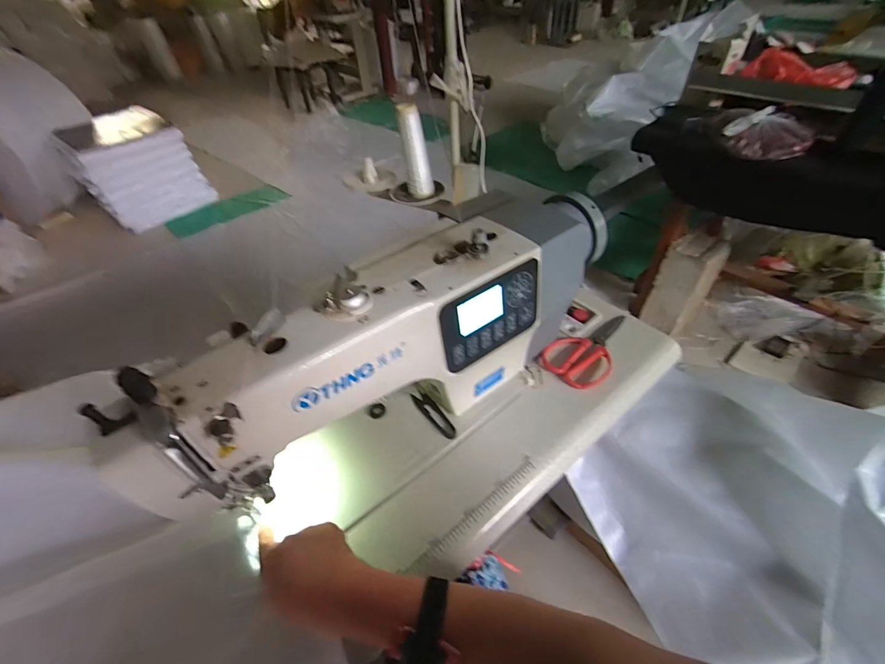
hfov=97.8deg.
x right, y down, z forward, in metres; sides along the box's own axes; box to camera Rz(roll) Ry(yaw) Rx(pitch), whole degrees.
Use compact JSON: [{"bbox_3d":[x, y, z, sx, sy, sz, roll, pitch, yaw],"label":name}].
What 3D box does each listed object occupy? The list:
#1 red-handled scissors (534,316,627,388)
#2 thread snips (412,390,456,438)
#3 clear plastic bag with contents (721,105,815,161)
[{"bbox_3d":[0.238,0.024,0.626,0.169,0.018,0.095,-37,54,-28],"label":"red-handled scissors"},{"bbox_3d":[-0.012,0.116,0.554,0.024,0.004,0.093,-32,52,-24],"label":"thread snips"},{"bbox_3d":[0.925,-0.561,1.096,0.125,0.106,0.182,-29,51,-23],"label":"clear plastic bag with contents"}]

